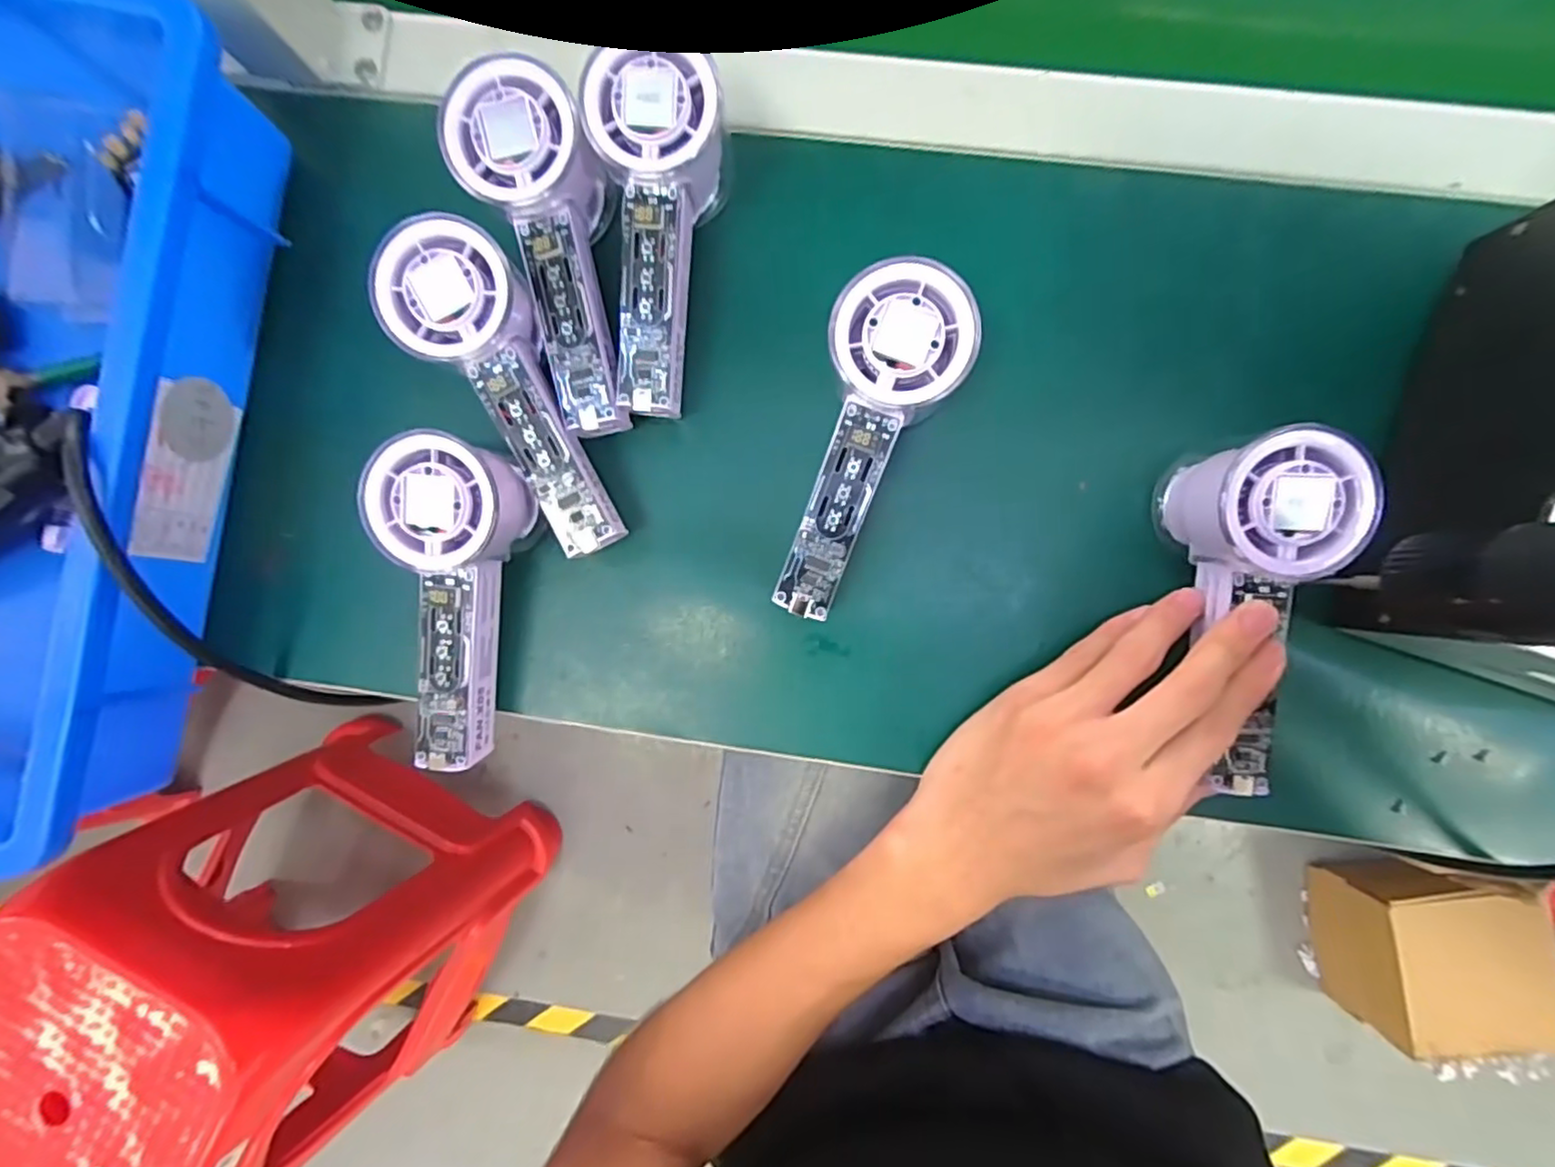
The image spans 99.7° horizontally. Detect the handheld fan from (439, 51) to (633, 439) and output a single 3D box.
[{"bbox_3d":[-0.098,-0.145,0.300,0.052,0.053,0.149,-12,101,3],"label":"handheld fan"}]

